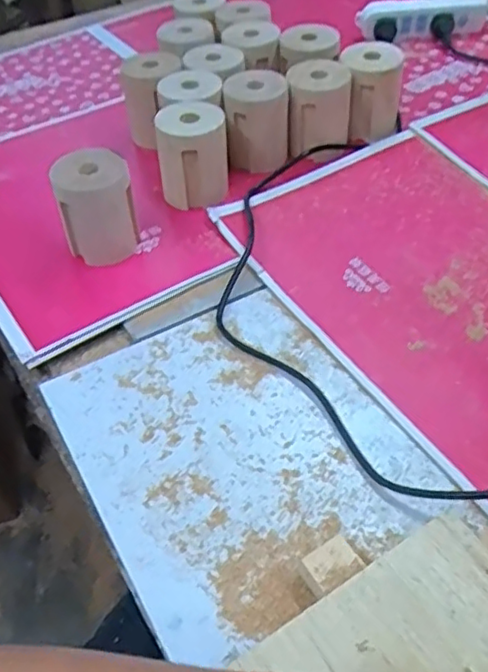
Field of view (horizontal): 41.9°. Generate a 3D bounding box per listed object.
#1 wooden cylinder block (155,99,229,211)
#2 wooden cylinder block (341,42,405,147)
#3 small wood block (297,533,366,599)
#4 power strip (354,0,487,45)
[{"bbox_3d":[-0.059,-0.211,0.740,0.077,0.101,0.077,-5,49,-1],"label":"wooden cylinder block"},{"bbox_3d":[0.167,-0.320,0.836,0.081,0.099,0.090,2,49,5],"label":"wooden cylinder block"},{"bbox_3d":[0.061,0.168,0.454,0.040,0.030,0.030,-27,53,-20],"label":"small wood block"},{"bbox_3d":[0.283,-0.499,1.016,0.204,0.059,0.052,-1,49,2],"label":"power strip"}]

